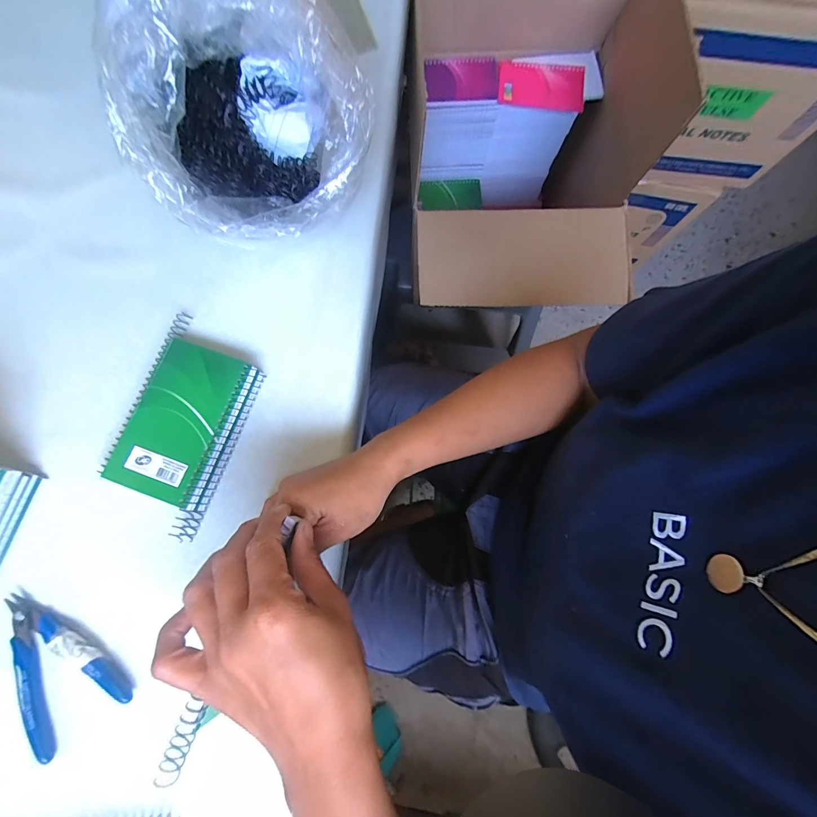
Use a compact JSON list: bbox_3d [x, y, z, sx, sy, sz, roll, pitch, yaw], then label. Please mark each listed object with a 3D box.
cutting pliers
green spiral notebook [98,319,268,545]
[{"bbox_3d":[-0.275,0.198,0.280,0.120,0.013,0.065,41,80,8],"label":"cutting pliers"},{"bbox_3d":[-0.196,0.012,0.322,0.095,0.020,0.167,18,78,3],"label":"green spiral notebook"}]

